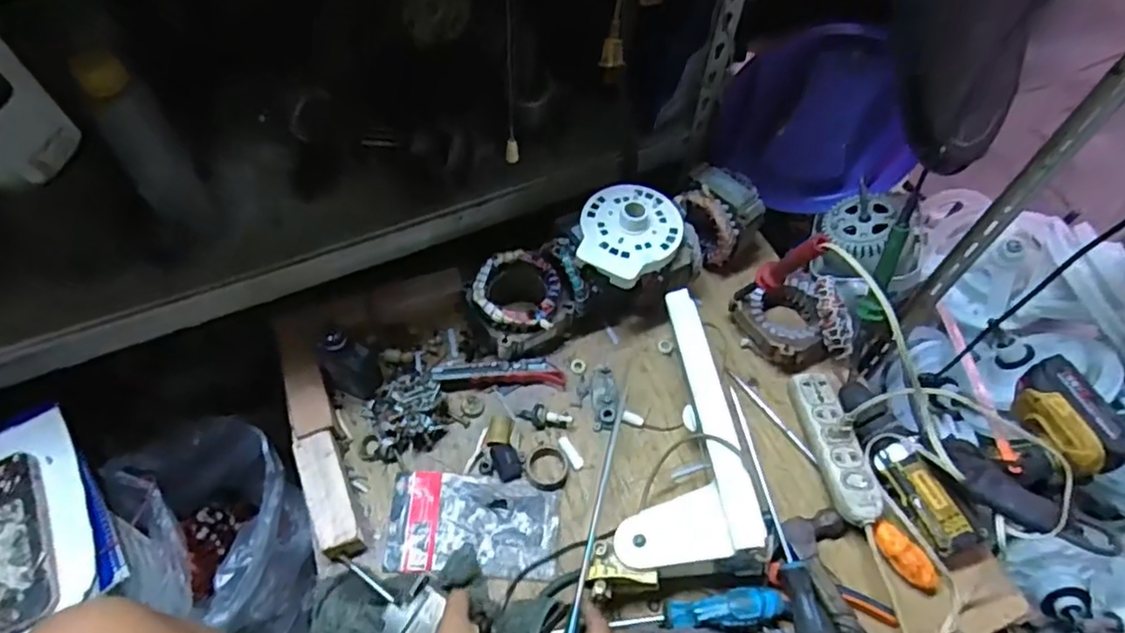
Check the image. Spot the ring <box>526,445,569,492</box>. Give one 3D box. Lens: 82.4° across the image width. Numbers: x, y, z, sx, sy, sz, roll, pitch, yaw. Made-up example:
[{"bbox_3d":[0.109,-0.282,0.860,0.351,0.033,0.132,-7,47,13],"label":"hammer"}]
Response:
[{"bbox_3d":[-0.016,0.161,0.693,0.047,0.017,0.052,11,56,5],"label":"ring"}]

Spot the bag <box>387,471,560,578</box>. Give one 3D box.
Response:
[{"bbox_3d":[-0.093,0.214,0.665,0.173,0.005,0.099,3,56,0],"label":"bag"}]

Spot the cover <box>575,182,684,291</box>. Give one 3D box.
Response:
[{"bbox_3d":[0.072,-0.103,0.733,0.114,0.035,0.125,39,63,22],"label":"cover"}]

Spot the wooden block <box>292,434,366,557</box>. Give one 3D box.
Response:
[{"bbox_3d":[-0.239,0.182,0.657,0.040,0.034,0.126,-19,59,-15],"label":"wooden block"}]

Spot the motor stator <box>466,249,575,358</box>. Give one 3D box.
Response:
[{"bbox_3d":[-0.053,-0.013,0.759,0.104,0.073,0.105,1,56,-2],"label":"motor stator"}]

